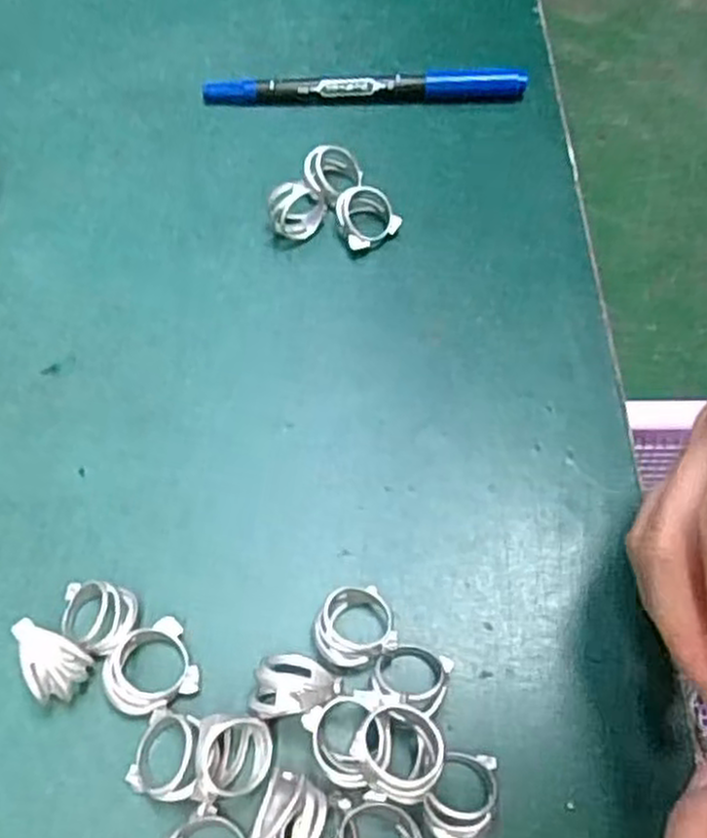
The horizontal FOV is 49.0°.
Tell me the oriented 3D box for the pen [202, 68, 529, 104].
[{"bbox_3d":[0.005,-0.148,0.347,0.141,0.012,0.012,0,63,0],"label":"pen"}]

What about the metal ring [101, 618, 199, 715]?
[{"bbox_3d":[-0.062,0.074,0.231,0.026,0.013,0.024,0,63,0],"label":"metal ring"}]

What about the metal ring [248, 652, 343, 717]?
[{"bbox_3d":[-0.016,0.076,0.224,0.024,0.023,0.020,4,63,3],"label":"metal ring"}]

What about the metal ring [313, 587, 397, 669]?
[{"bbox_3d":[0.000,0.064,0.239,0.025,0.009,0.025,0,63,0],"label":"metal ring"}]

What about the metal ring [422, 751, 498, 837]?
[{"bbox_3d":[0.030,0.104,0.214,0.018,0.013,0.025,16,64,9],"label":"metal ring"}]

